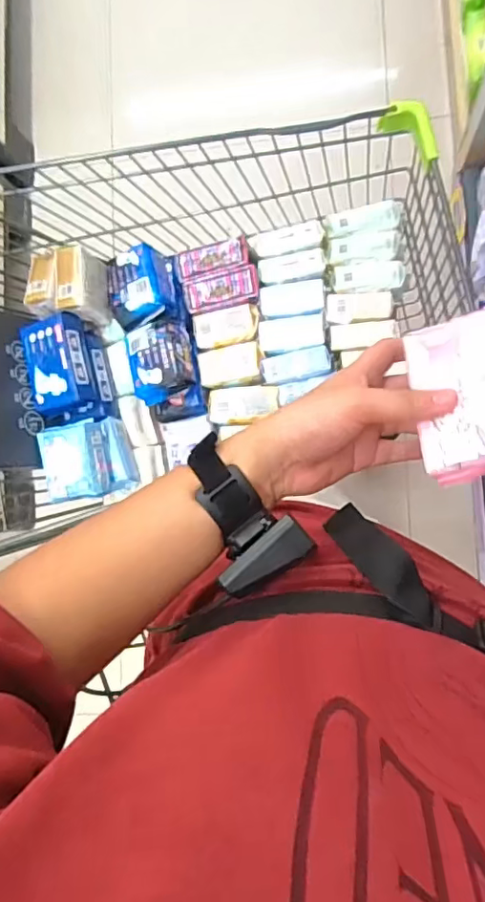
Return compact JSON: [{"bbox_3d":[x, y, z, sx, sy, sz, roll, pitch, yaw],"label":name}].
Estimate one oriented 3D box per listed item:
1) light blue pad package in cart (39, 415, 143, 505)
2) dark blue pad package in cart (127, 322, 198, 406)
[{"bbox_3d":[-0.259,0.017,0.938,0.119,0.107,0.126,-18,84,8],"label":"light blue pad package in cart"},{"bbox_3d":[-0.138,-0.156,0.984,0.103,0.070,0.134,-15,84,8],"label":"dark blue pad package in cart"}]

